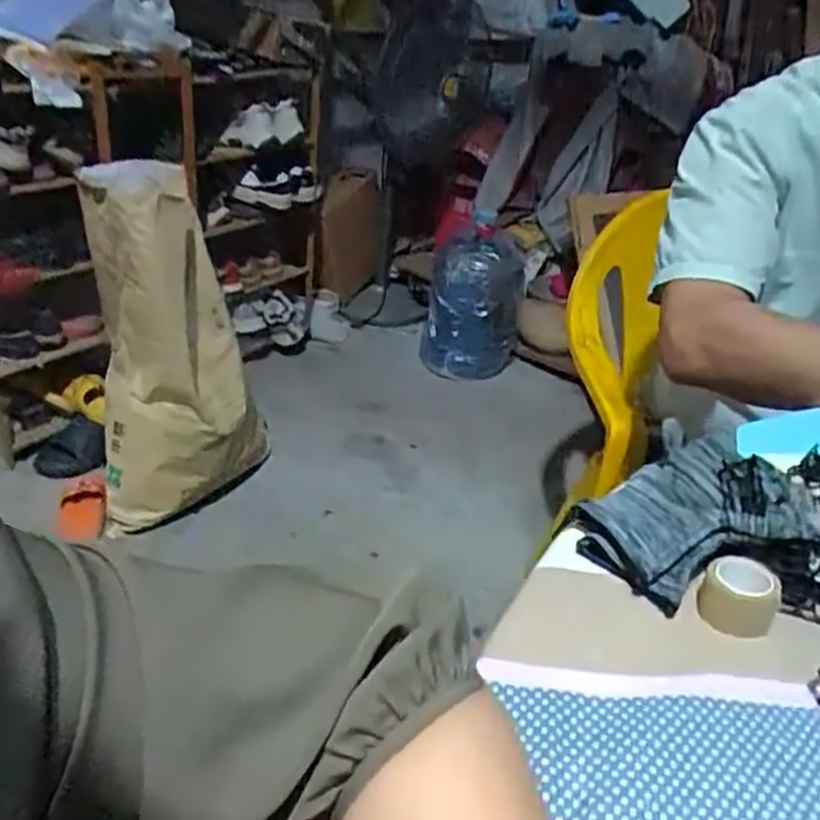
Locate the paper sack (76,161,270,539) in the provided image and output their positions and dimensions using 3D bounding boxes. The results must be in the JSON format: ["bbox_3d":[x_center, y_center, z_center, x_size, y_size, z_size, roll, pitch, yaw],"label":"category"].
[{"bbox_3d":[-0.469,-0.142,1.476,0.350,0.727,0.296,-9,13,-22],"label":"paper sack"}]

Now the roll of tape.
[{"bbox_3d":[0.177,0.099,0.385,0.037,0.028,0.037,3,31,-2],"label":"roll of tape"}]

